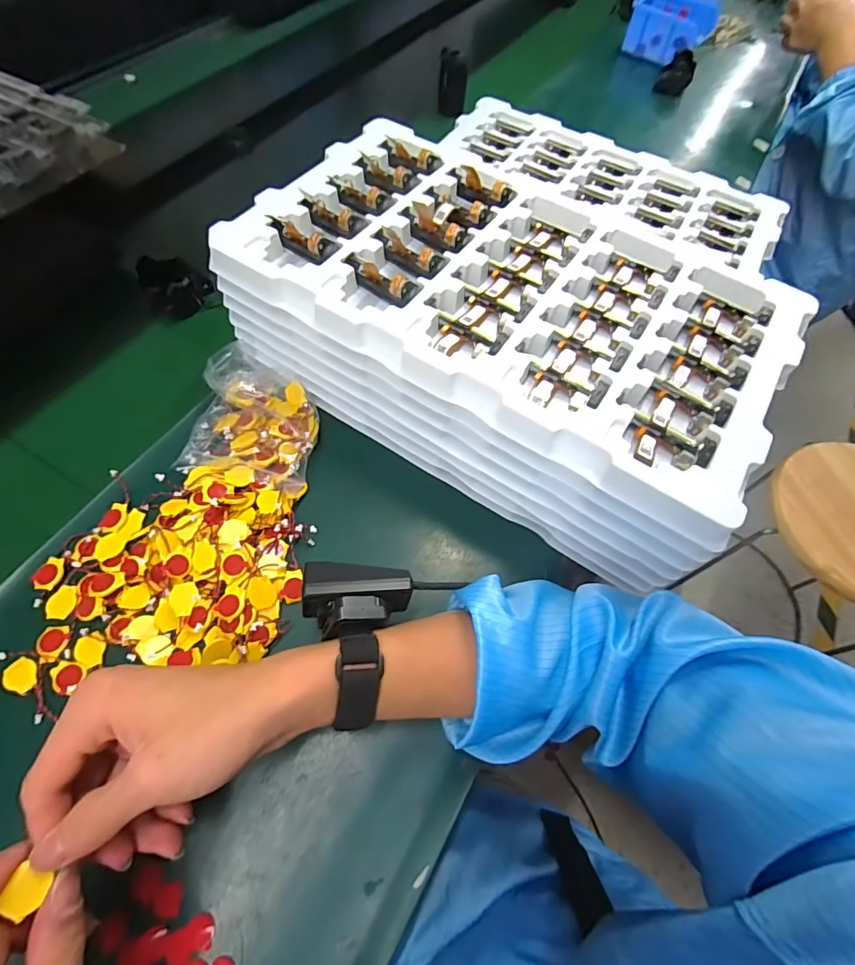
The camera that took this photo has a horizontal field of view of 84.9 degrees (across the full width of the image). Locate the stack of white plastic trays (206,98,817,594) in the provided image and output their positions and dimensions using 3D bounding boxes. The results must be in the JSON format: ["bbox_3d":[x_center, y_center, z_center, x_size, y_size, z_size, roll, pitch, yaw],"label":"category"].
[{"bbox_3d":[0.062,-0.128,0.414,0.412,0.140,0.240,29,64,14],"label":"stack of white plastic trays"}]

